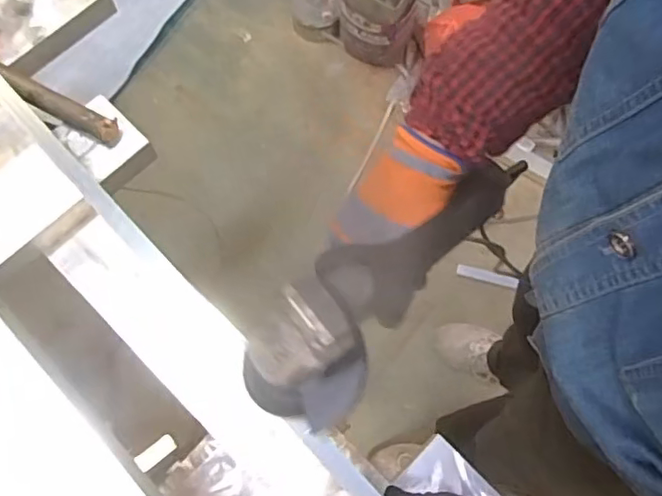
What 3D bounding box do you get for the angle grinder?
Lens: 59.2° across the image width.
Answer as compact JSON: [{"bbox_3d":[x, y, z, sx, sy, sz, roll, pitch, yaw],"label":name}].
[{"bbox_3d":[0.044,0.039,0.494,0.291,0.084,0.100,-42,75,2],"label":"angle grinder"}]

